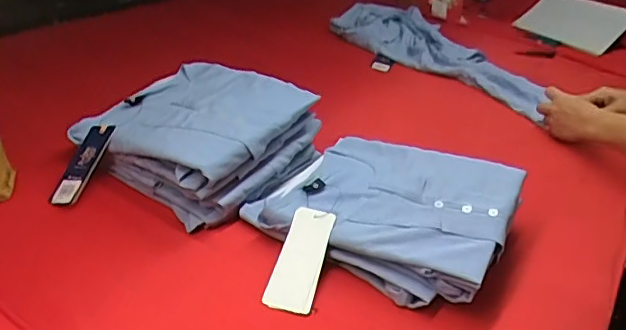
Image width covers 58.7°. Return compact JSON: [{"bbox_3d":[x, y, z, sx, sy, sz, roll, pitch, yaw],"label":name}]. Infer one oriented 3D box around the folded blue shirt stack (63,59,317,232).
[{"bbox_3d":[-0.154,-0.045,0.756,0.257,0.123,0.219,24,34,28],"label":"folded blue shirt stack"}]

